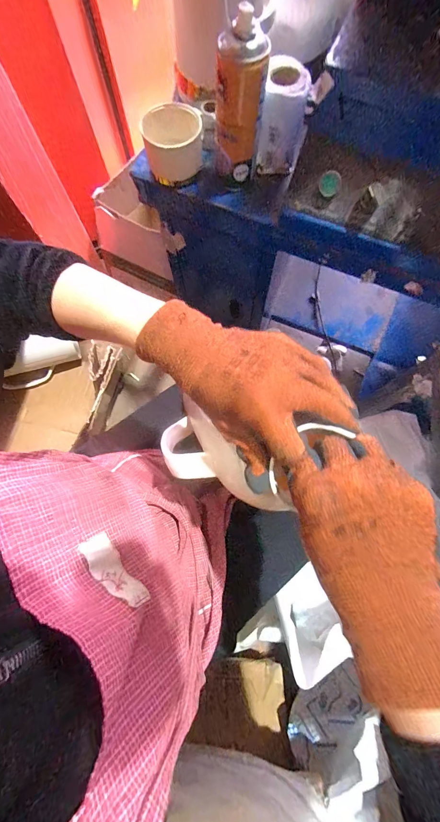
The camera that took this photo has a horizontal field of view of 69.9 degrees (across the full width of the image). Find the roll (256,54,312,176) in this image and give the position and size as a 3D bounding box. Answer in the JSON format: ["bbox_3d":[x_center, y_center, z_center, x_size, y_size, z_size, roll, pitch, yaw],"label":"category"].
[{"bbox_3d":[0.095,-0.443,0.492,0.064,0.124,0.079,11,75,2],"label":"roll"}]

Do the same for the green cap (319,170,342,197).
[{"bbox_3d":[0.151,-0.311,0.430,0.028,0.028,0.012,18,48,6],"label":"green cap"}]

